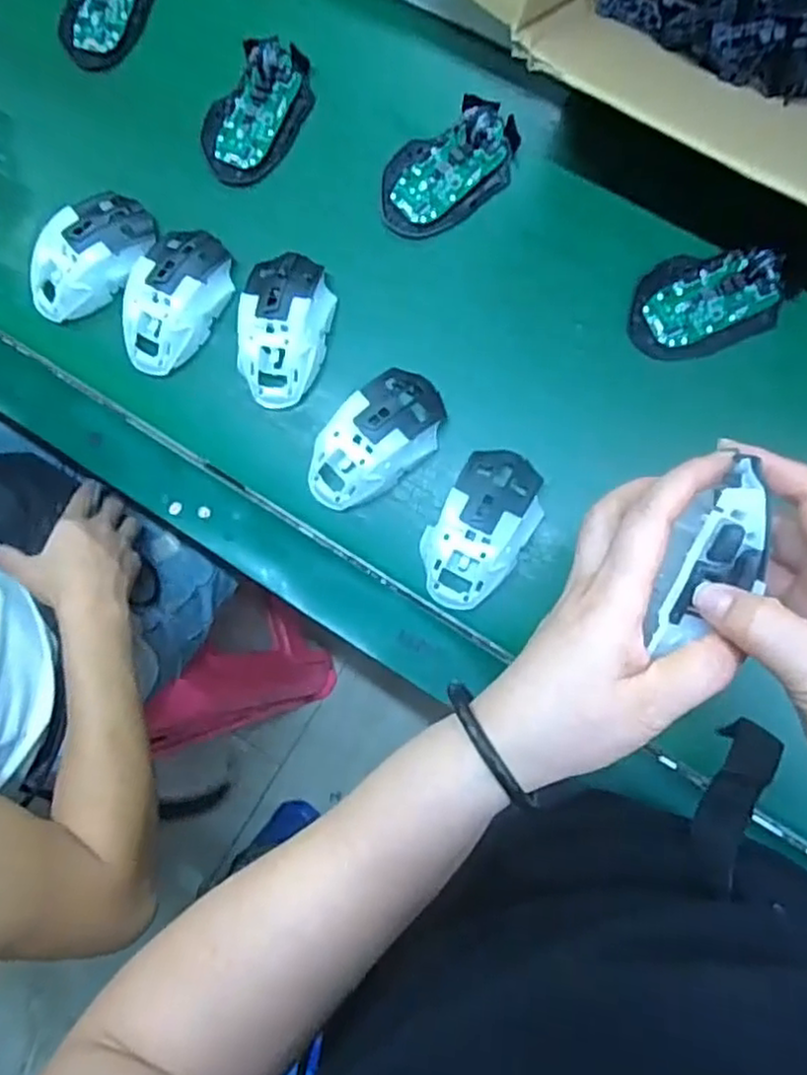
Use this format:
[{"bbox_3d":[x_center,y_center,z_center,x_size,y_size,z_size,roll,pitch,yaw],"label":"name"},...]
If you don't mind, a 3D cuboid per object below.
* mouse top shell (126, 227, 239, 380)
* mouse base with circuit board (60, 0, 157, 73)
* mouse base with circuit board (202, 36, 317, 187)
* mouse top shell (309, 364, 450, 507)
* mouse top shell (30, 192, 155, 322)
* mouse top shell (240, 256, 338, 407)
[{"bbox_3d":[-0.177,-0.187,0.555,0.067,0.039,0.114,14,88,9],"label":"mouse top shell"},{"bbox_3d":[-0.249,-0.454,0.598,0.065,0.016,0.112,27,90,9],"label":"mouse base with circuit board"},{"bbox_3d":[-0.117,-0.342,0.566,0.068,0.020,0.116,38,92,9],"label":"mouse base with circuit board"},{"bbox_3d":[-0.022,-0.070,0.521,0.061,0.038,0.115,44,93,9],"label":"mouse top shell"},{"bbox_3d":[-0.252,-0.224,0.568,0.119,0.037,0.067,-45,81,3],"label":"mouse top shell"},{"bbox_3d":[-0.091,-0.160,0.540,0.068,0.036,0.118,4,87,9],"label":"mouse top shell"}]

